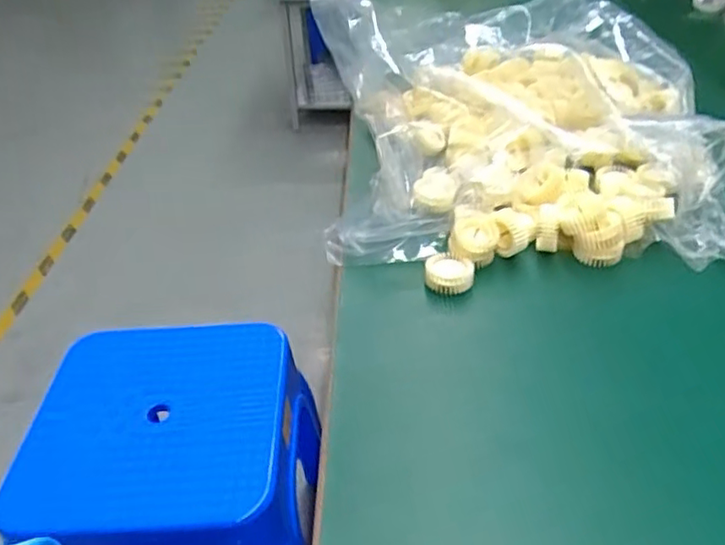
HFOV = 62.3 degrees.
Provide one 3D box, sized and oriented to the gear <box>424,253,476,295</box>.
[{"bbox_3d":[0.058,0.002,0.402,0.032,0.017,0.032,3,37,8],"label":"gear"}]

